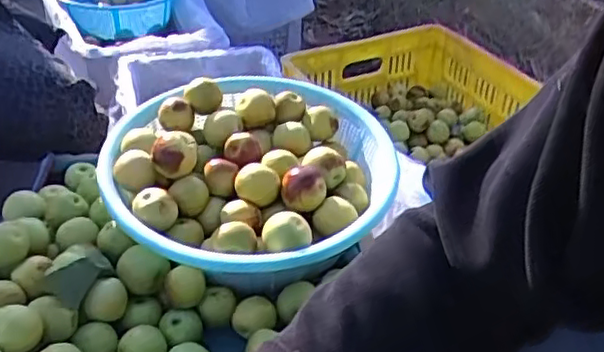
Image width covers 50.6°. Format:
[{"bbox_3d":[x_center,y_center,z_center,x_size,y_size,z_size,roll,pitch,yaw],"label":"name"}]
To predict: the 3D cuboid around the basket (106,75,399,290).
[{"bbox_3d":[-0.049,-0.003,0.605,0.255,0.080,0.260,3,35,-2],"label":"basket"}]

